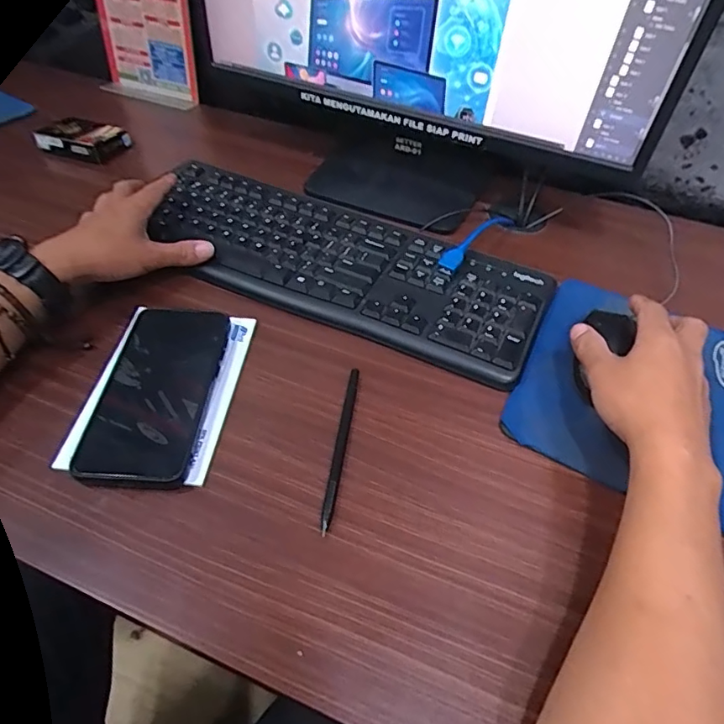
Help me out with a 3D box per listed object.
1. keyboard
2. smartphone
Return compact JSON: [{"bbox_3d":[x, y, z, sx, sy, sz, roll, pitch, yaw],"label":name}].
[{"bbox_3d":[-0.029,-0.105,0.510,0.411,0.023,0.152,26,54,18],"label":"keyboard"},{"bbox_3d":[-0.160,0.022,0.403,0.085,0.015,0.159,4,50,1],"label":"smartphone"}]

